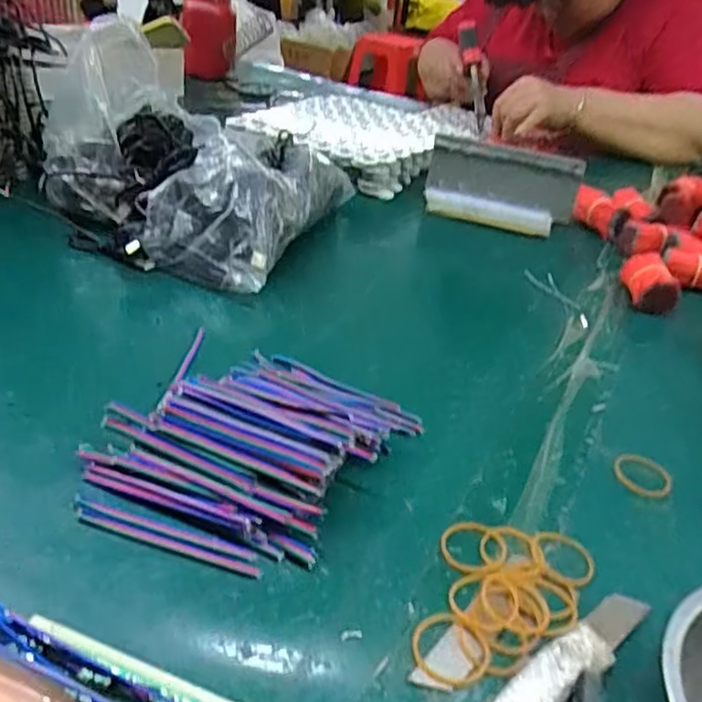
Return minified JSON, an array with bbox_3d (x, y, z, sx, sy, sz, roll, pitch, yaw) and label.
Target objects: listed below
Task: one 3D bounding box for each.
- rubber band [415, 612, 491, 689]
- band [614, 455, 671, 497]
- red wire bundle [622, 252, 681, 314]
[{"bbox_3d":[0.044,0.130,0.297,0.033,0.004,0.035,5,32,-3],"label":"rubber band"},{"bbox_3d":[0.178,0.075,0.412,0.033,0.004,0.033,20,34,19],"label":"band"},{"bbox_3d":[0.272,-0.063,0.621,0.042,0.037,0.067,11,32,6],"label":"red wire bundle"}]

